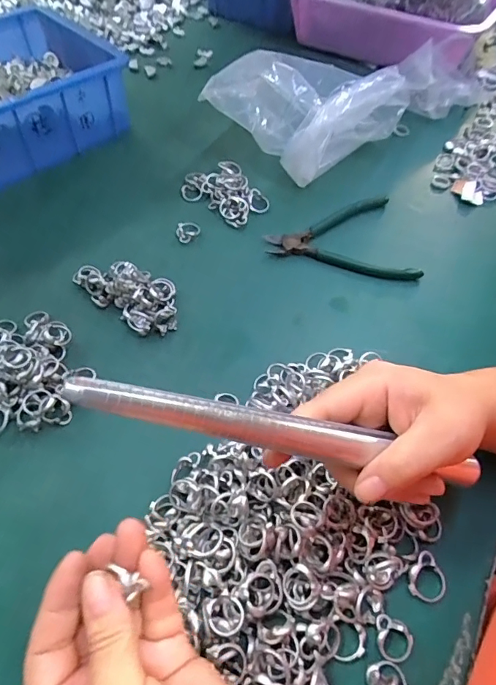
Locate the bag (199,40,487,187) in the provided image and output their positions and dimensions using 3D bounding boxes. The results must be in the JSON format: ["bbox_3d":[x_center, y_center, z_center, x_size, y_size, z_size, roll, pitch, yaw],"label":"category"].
[{"bbox_3d":[0.122,-0.288,0.537,0.330,0.103,0.131,-29,61,-19],"label":"bag"}]

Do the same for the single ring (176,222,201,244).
[{"bbox_3d":[-0.063,-0.116,0.469,0.022,0.009,0.029,26,59,15],"label":"single ring"}]

